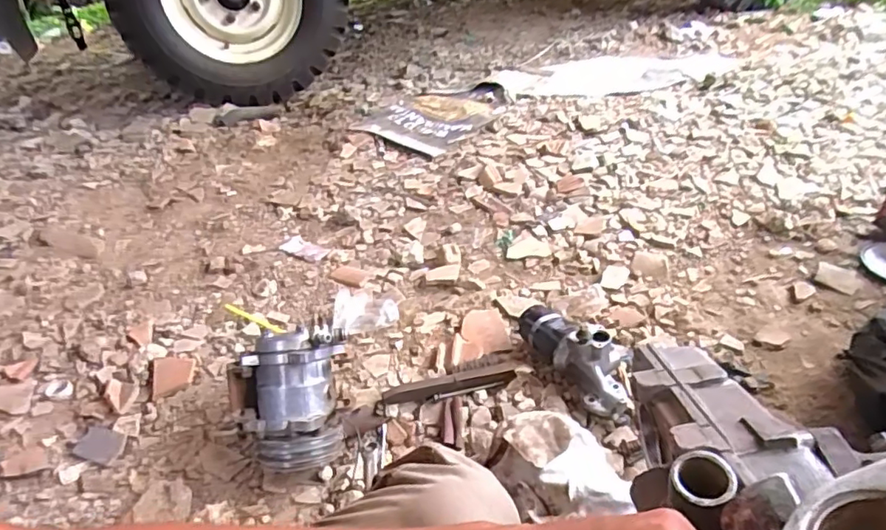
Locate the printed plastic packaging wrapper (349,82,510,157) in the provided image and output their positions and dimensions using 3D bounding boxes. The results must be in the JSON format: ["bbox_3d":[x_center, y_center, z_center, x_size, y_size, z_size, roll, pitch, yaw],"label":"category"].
[{"bbox_3d":[-0.019,-0.514,1.878,0.386,0.040,0.465,27,51,32],"label":"printed plastic packaging wrapper"}]

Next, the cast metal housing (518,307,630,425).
[{"bbox_3d":[0.239,0.140,0.955,0.121,0.108,0.242,-30,57,-26],"label":"cast metal housing"}]

